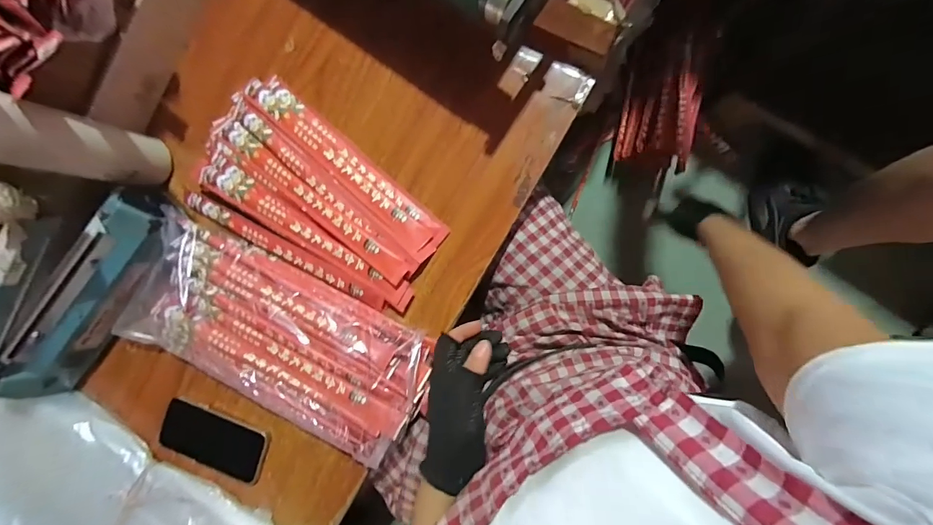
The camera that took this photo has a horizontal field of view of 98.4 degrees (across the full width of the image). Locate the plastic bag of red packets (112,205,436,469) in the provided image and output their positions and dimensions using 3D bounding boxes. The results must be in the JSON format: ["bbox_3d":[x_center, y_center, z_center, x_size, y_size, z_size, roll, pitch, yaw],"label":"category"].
[{"bbox_3d":[-0.236,0.090,0.487,0.378,0.045,0.168,25,93,7],"label":"plastic bag of red packets"}]

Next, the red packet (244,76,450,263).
[{"bbox_3d":[-0.151,-0.124,0.498,0.308,0.009,0.051,43,76,5],"label":"red packet"}]

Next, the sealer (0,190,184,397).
[{"bbox_3d":[-0.482,0.046,0.480,0.067,0.138,0.297,41,95,6],"label":"sealer"}]

